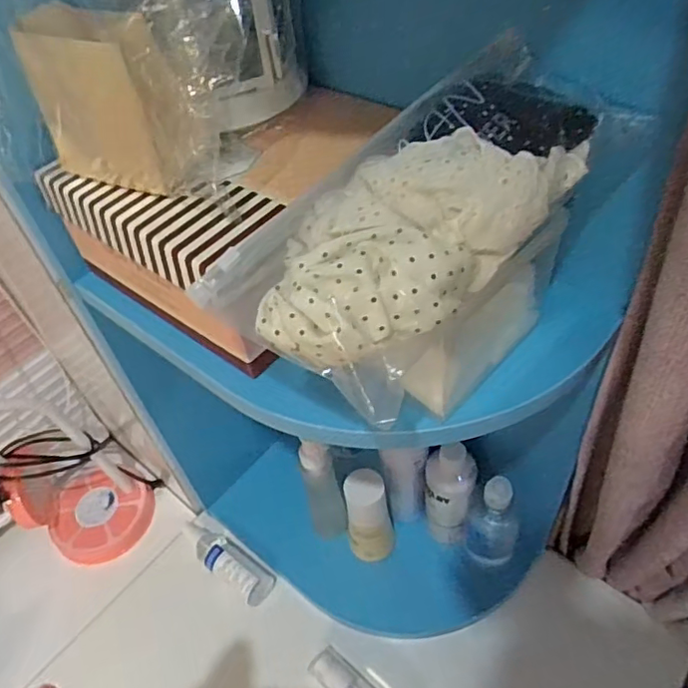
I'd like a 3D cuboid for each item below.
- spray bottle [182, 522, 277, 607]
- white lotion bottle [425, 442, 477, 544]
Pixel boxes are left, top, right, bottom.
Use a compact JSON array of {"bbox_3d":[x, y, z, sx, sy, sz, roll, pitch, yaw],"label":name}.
[{"bbox_3d":[-0.149,0.260,0.711,0.148,0.033,0.045,25,55,27],"label":"spray bottle"},{"bbox_3d":[0.112,0.164,0.625,0.052,0.127,0.054,4,48,11],"label":"white lotion bottle"}]

